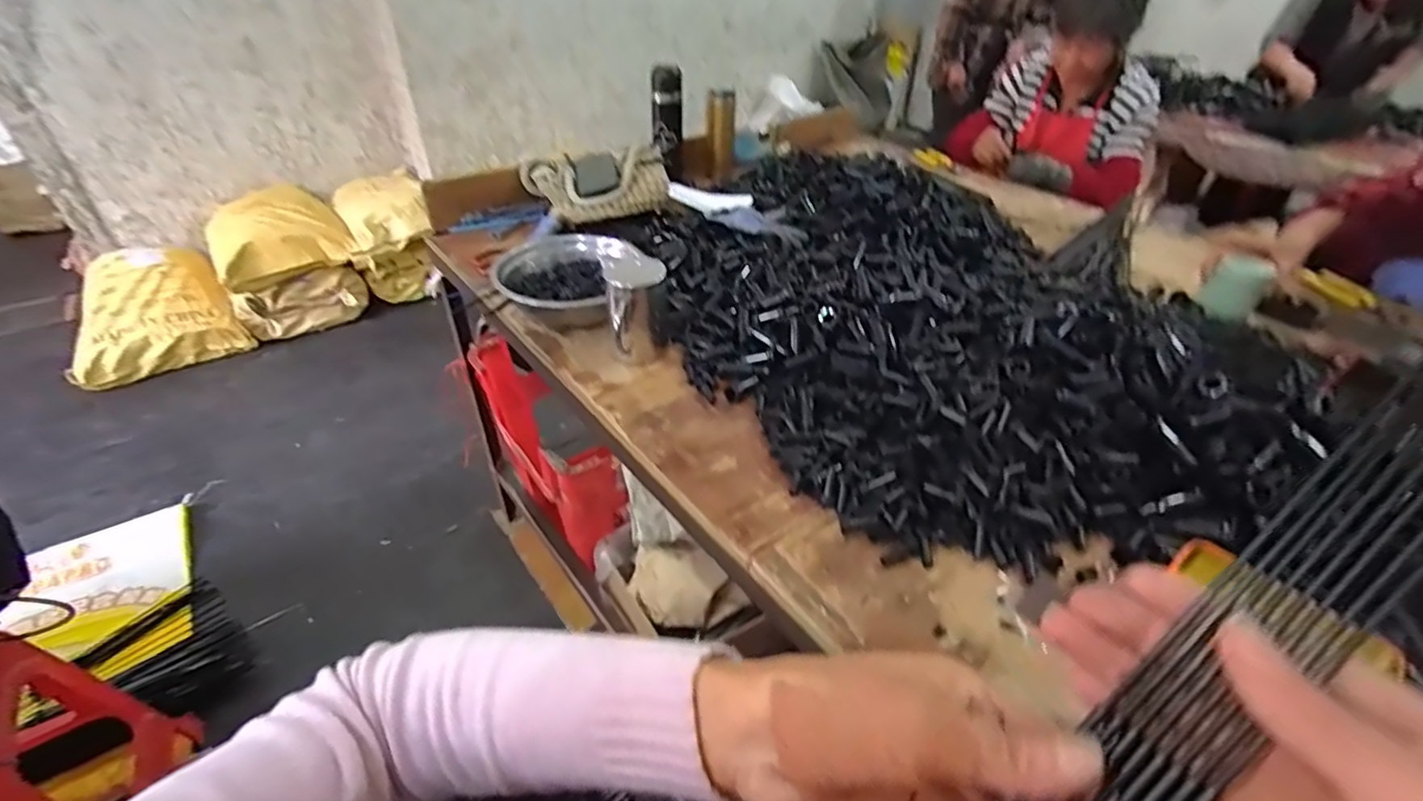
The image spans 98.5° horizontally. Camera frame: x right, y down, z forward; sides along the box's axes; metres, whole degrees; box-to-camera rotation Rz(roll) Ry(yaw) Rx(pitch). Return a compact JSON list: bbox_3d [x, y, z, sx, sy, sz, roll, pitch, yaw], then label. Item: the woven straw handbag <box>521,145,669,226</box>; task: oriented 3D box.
[{"bbox_3d":[-0.202,-0.410,1.157,0.255,0.079,0.195,-19,43,-25],"label":"woven straw handbag"}]

